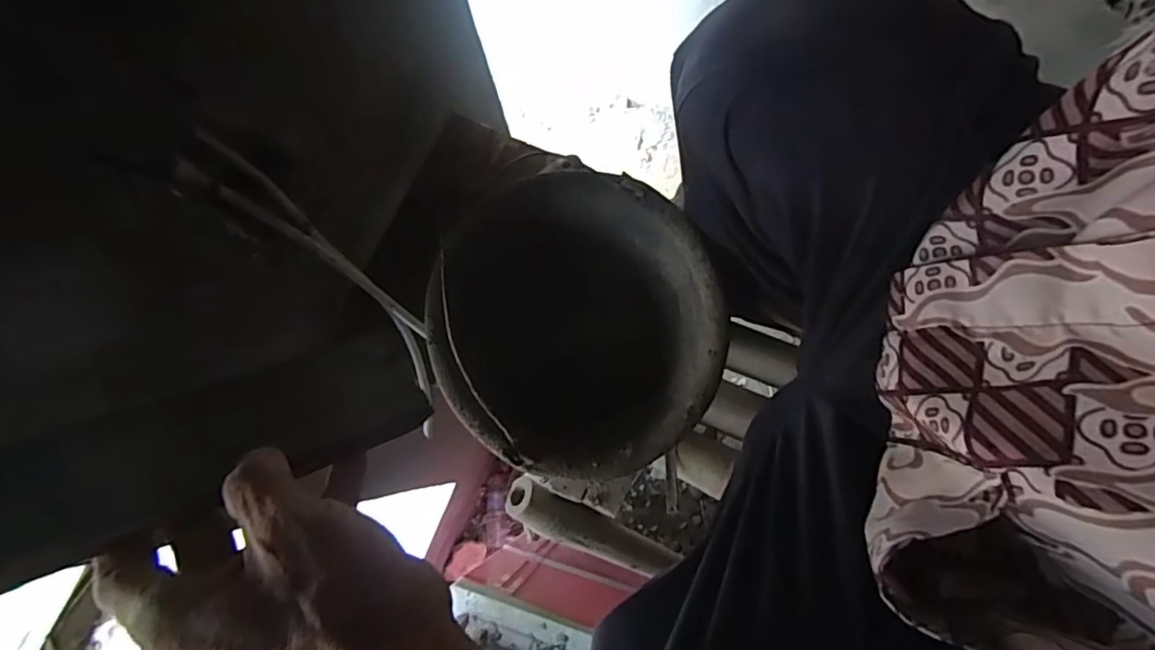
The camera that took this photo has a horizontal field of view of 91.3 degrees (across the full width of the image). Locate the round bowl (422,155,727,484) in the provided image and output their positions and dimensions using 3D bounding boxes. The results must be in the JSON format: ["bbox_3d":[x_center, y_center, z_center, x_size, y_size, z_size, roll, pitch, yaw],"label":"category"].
[{"bbox_3d":[0.000,-0.004,0.482,0.235,0.081,0.249,0,77,1],"label":"round bowl"}]

